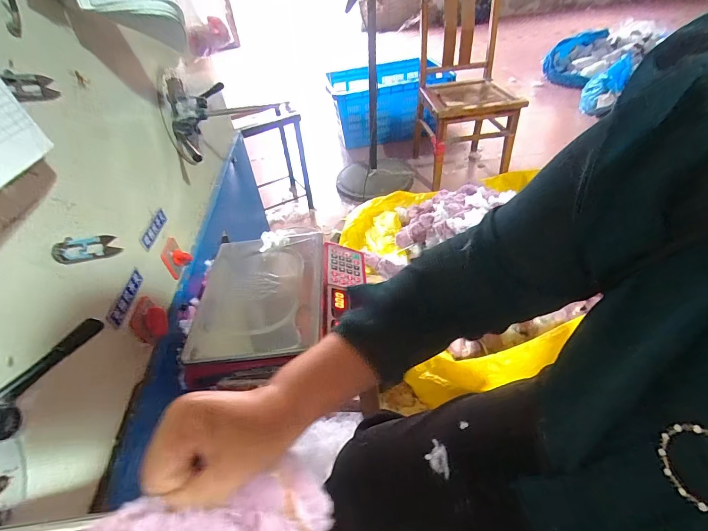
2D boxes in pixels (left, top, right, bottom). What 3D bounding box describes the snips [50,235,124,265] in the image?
[{"bbox_3d":[-0.343,-0.022,0.453,0.009,0.030,0.116,-7,8,-1],"label":"snips"}]

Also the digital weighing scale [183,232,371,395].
[{"bbox_3d":[-0.130,0.071,0.689,0.305,0.120,0.298,-6,43,0],"label":"digital weighing scale"}]

